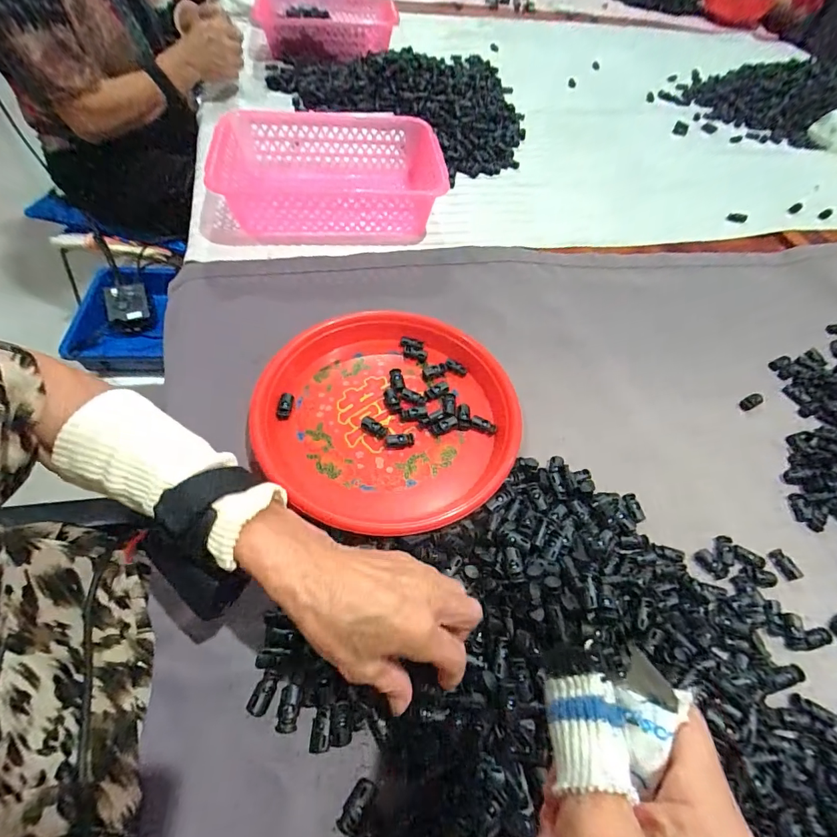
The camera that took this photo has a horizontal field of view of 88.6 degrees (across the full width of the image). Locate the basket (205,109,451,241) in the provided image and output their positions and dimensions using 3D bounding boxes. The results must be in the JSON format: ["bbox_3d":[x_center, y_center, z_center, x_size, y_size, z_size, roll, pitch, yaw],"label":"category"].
[{"bbox_3d":[-0.122,-0.354,0.626,0.318,0.080,0.228,1,57,-5],"label":"basket"}]

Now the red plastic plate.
[{"bbox_3d":[-0.027,-0.008,0.431,0.243,0.033,0.249,2,57,-4],"label":"red plastic plate"}]

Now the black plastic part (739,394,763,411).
[{"bbox_3d":[0.391,-0.019,0.504,0.035,0.007,0.014,-23,61,-19],"label":"black plastic part"}]

